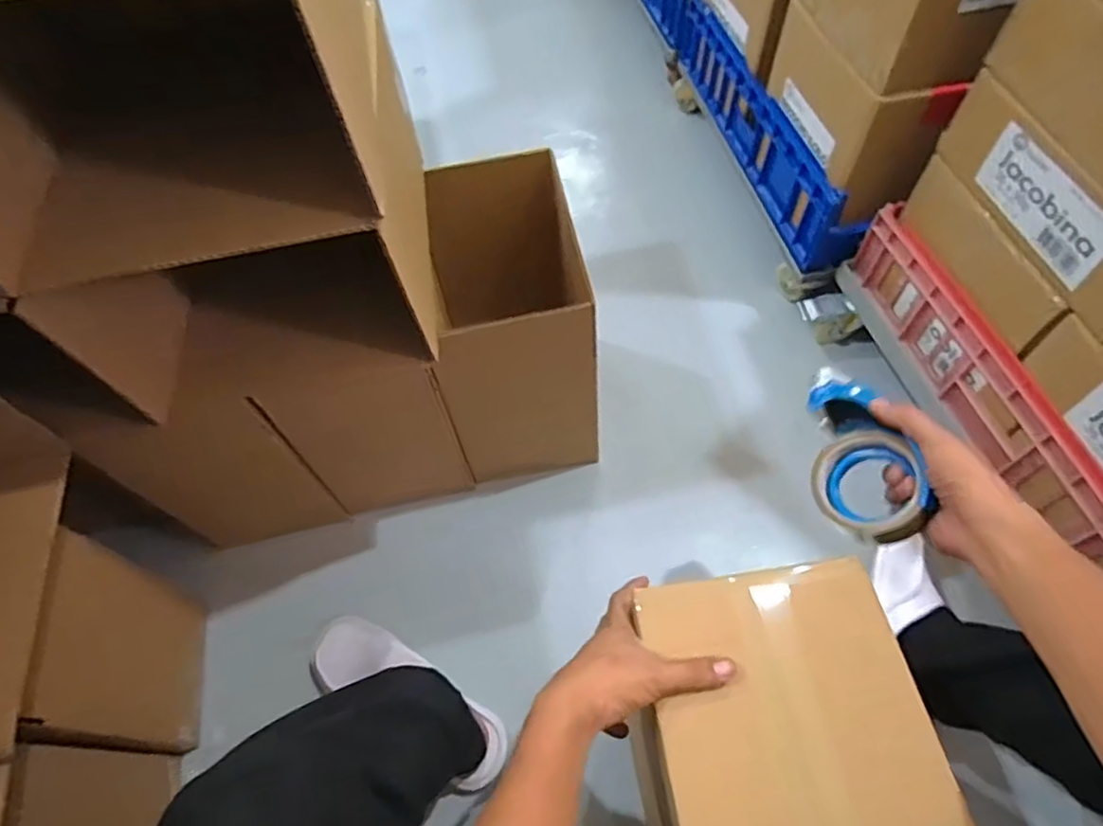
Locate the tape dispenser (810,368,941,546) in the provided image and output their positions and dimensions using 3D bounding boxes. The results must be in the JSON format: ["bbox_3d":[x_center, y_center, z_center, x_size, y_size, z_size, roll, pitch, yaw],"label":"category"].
[{"bbox_3d":[0.283,0.038,0.585,0.087,0.062,0.166,-39,58,33],"label":"tape dispenser"}]

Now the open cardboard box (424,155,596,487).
[{"bbox_3d":[-0.052,-0.131,0.919,0.206,0.347,0.328,-10,59,-2],"label":"open cardboard box"}]

